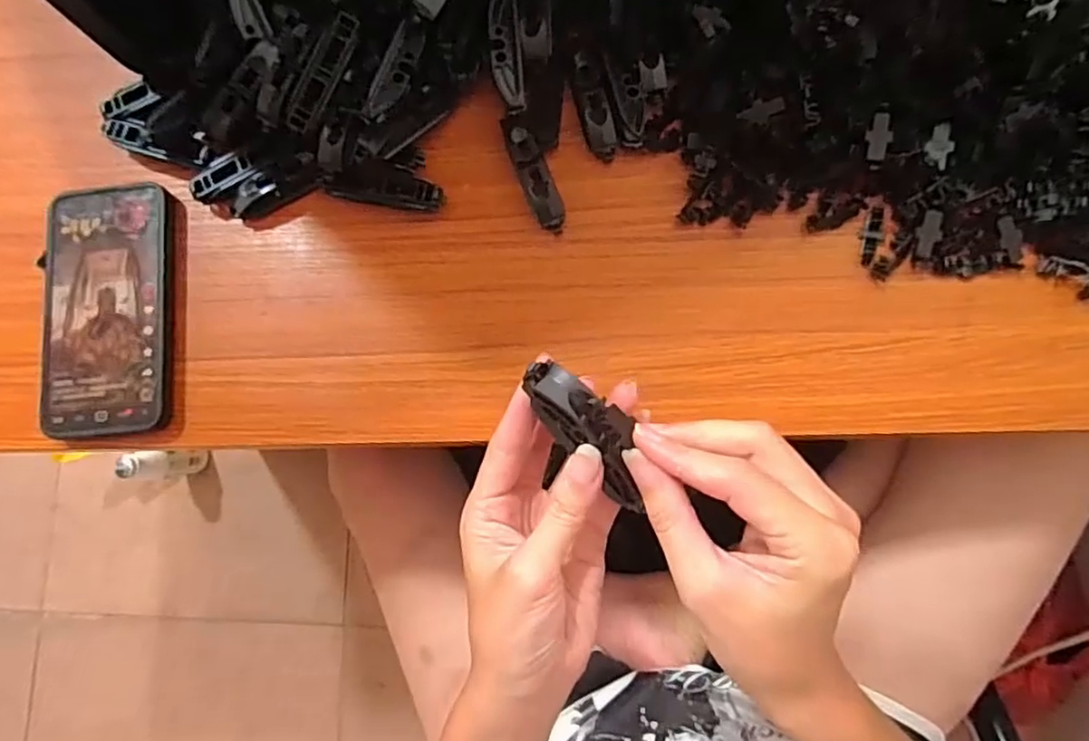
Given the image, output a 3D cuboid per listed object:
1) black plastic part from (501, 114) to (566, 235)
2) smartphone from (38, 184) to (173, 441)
[{"bbox_3d":[-0.006,-0.119,0.392,0.019,0.018,0.074,-22,80,2],"label":"black plastic part"},{"bbox_3d":[-0.276,-0.039,0.407,0.079,0.015,0.159,-5,81,5],"label":"smartphone"}]

